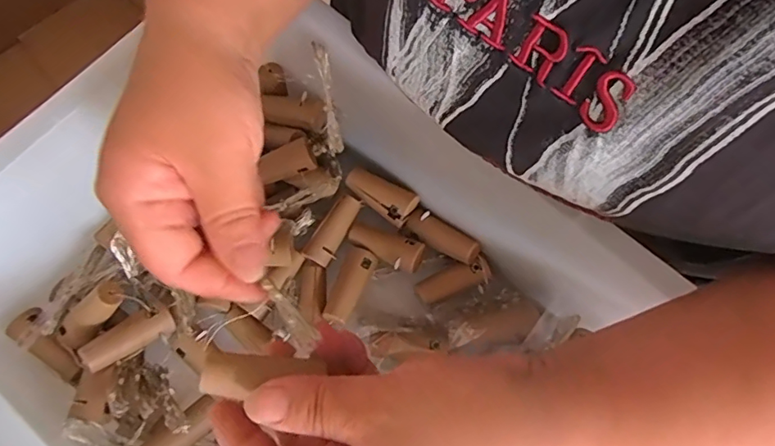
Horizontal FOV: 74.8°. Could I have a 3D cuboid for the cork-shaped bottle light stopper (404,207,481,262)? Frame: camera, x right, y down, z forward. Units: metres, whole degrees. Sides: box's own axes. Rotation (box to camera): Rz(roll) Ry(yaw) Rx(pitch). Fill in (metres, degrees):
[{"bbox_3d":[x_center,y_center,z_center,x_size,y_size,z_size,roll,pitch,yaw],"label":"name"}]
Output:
[{"bbox_3d":[0.036,0.008,0.337,0.051,0.013,0.020,32,77,8],"label":"cork-shaped bottle light stopper"}]

